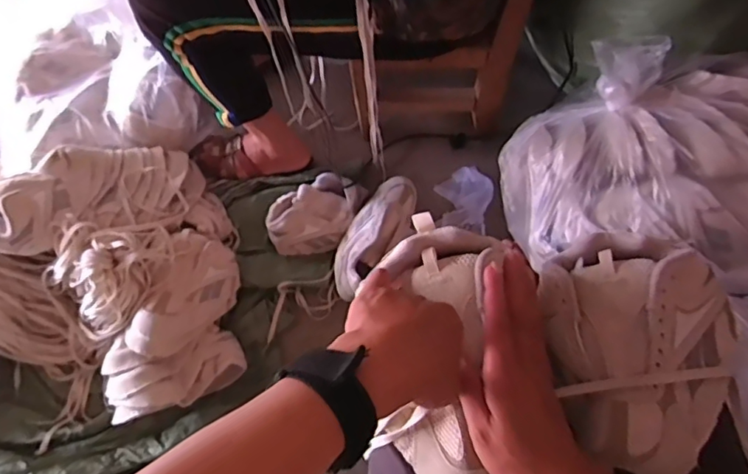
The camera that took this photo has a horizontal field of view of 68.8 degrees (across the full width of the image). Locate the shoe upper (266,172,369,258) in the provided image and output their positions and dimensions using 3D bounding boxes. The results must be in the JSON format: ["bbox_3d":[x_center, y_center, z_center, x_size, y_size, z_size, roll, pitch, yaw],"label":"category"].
[{"bbox_3d":[-0.105,-0.044,1.075,0.211,0.067,0.123,-29,68,-10],"label":"shoe upper"}]

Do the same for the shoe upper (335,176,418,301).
[{"bbox_3d":[0.007,-0.006,1.050,0.112,0.095,0.258,24,69,12],"label":"shoe upper"}]

